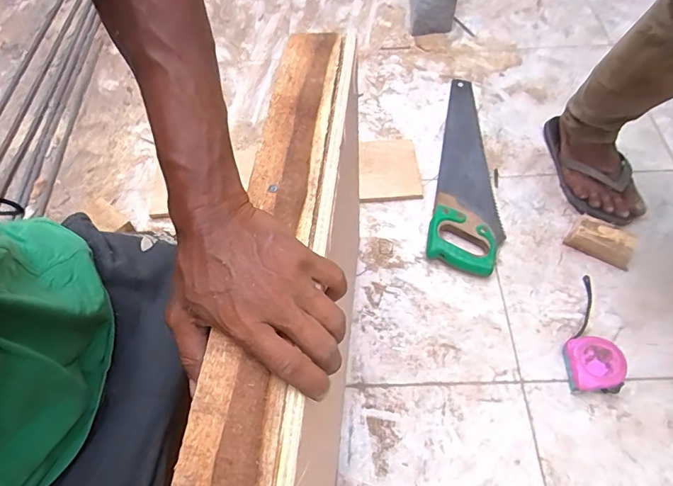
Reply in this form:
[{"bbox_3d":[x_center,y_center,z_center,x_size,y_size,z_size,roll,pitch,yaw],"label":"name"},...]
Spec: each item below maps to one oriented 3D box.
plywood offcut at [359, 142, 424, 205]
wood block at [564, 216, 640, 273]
[{"bbox_3d":[0.102,-0.151,0.876,0.122,0.014,0.151,-2,61,-7],"label":"plywood offcut"},{"bbox_3d":[0.462,-0.006,0.753,0.107,0.047,0.063,33,66,20],"label":"wood block"}]

